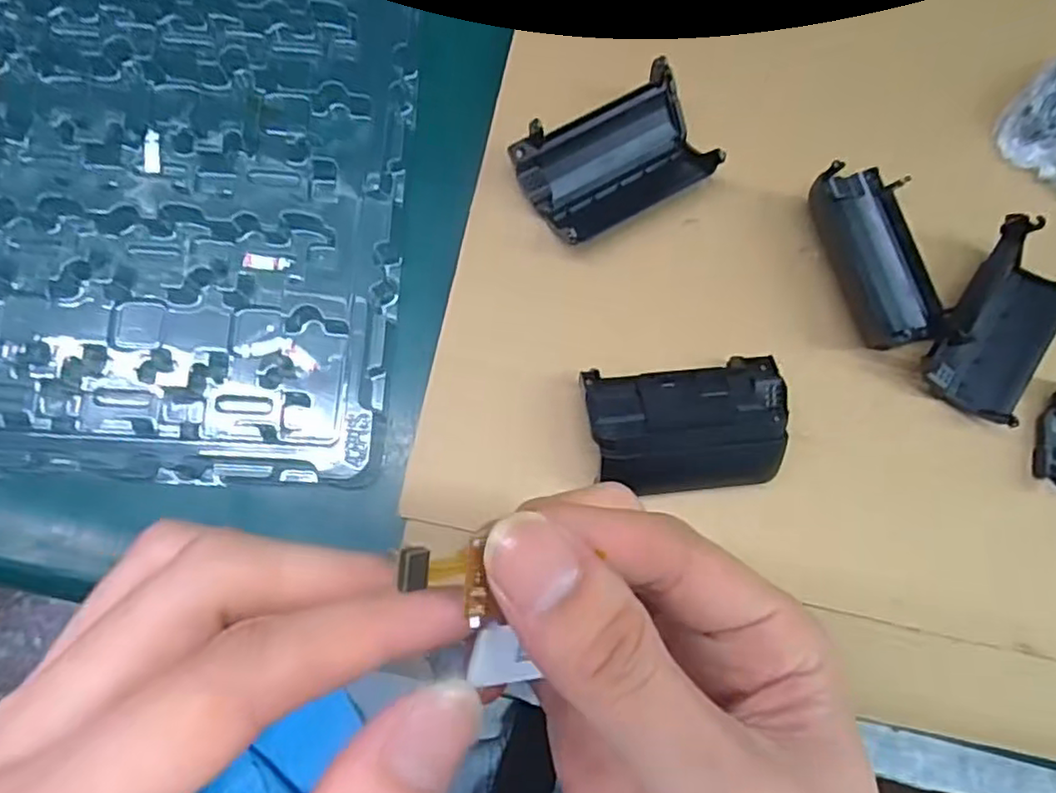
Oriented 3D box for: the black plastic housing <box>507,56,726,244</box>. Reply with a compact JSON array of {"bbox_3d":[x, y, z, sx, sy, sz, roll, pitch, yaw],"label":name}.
[{"bbox_3d":[0.036,-0.095,0.263,0.075,0.022,0.044,-34,84,-7],"label":"black plastic housing"}]

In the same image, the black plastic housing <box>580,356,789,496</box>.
[{"bbox_3d":[0.057,0.012,0.244,0.070,0.027,0.045,-5,81,-3],"label":"black plastic housing"}]

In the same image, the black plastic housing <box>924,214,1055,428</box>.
[{"bbox_3d":[0.185,-0.028,0.257,0.045,0.026,0.070,35,81,3],"label":"black plastic housing"}]

